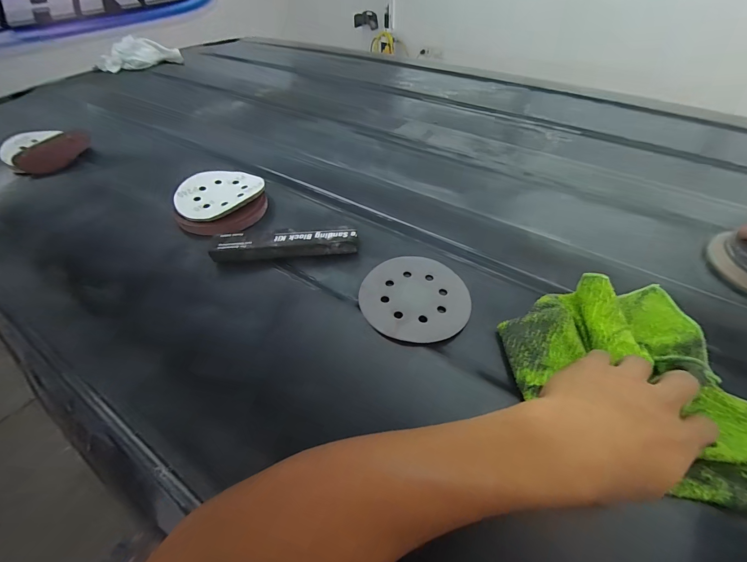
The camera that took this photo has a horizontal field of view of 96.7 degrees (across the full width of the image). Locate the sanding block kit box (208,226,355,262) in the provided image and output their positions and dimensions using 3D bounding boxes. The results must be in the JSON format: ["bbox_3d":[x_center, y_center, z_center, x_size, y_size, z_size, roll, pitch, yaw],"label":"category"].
[{"bbox_3d":[-0.105,-0.043,0.401,0.170,0.025,0.038,-5,48,-1],"label":"sanding block kit box"}]

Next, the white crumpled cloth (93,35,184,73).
[{"bbox_3d":[-0.657,-0.621,0.928,0.221,0.079,0.061,-19,49,-14],"label":"white crumpled cloth"}]

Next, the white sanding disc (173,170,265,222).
[{"bbox_3d":[-0.213,-0.124,0.464,0.115,0.016,0.103,-28,52,-21],"label":"white sanding disc"}]

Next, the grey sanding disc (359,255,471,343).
[{"bbox_3d":[0.043,0.016,0.364,0.112,0.008,0.117,0,46,0],"label":"grey sanding disc"}]

